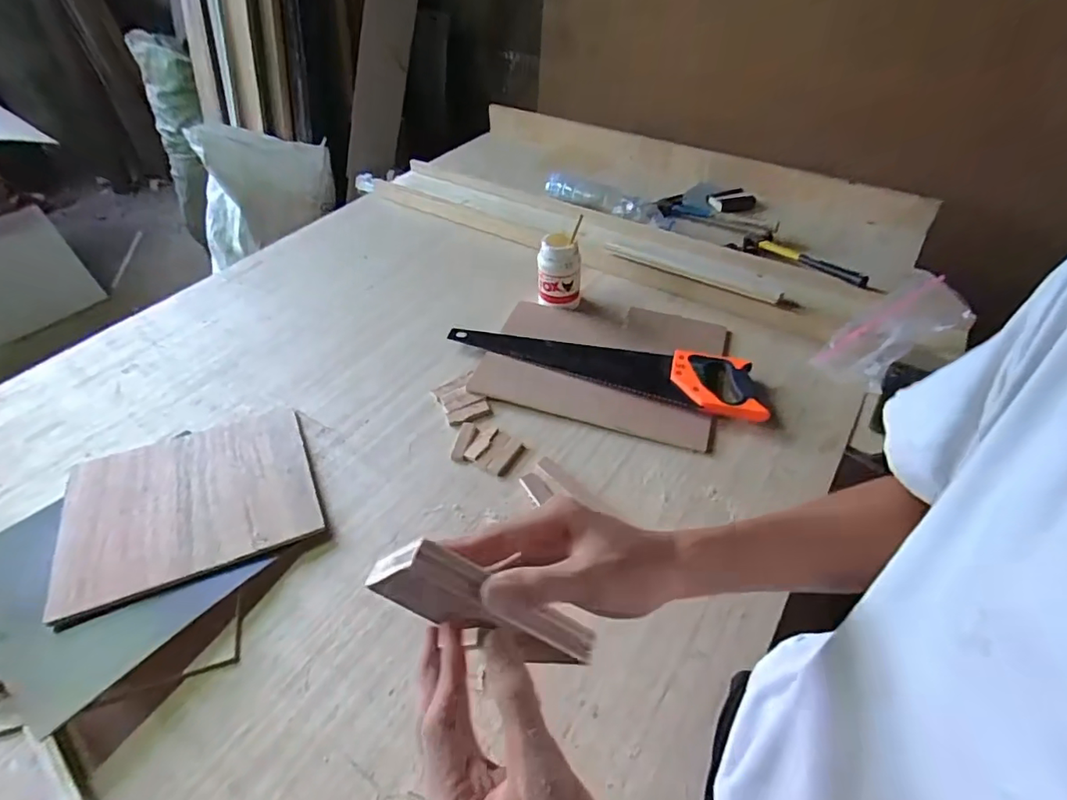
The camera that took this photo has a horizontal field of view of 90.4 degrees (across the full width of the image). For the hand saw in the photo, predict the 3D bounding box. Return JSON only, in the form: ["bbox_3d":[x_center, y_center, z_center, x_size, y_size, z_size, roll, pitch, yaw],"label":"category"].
[{"bbox_3d":[0.117,-0.071,0.902,0.538,0.039,0.126,16,48,18],"label":"hand saw"}]

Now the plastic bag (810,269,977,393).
[{"bbox_3d":[0.586,-0.106,0.866,0.248,0.037,0.109,-39,62,-1],"label":"plastic bag"}]

